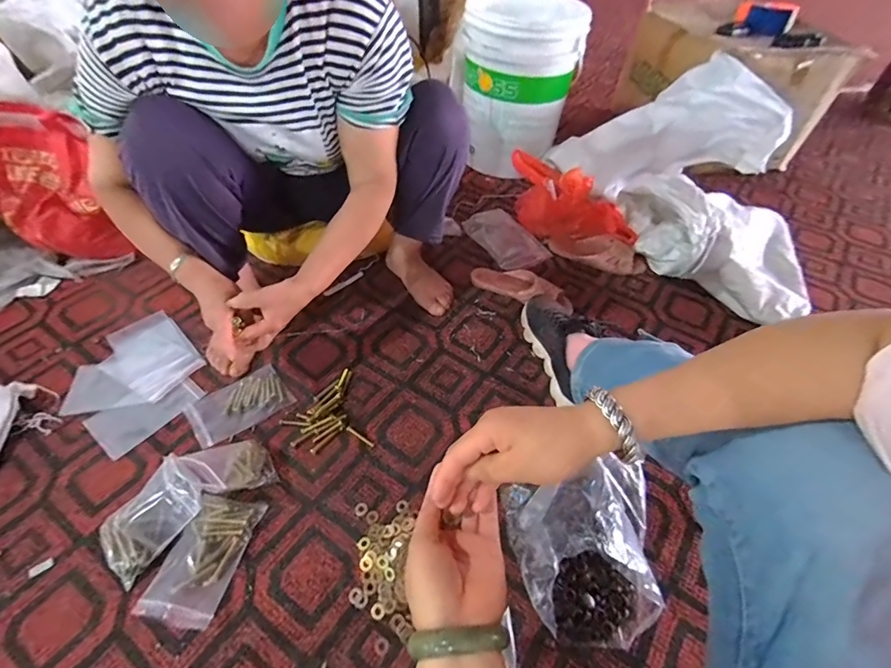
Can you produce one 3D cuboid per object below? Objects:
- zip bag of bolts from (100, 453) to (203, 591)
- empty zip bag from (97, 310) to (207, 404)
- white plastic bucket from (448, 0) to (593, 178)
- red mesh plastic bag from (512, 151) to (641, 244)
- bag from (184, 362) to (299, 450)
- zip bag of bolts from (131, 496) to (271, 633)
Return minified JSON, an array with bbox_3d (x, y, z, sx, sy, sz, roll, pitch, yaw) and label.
[{"bbox_3d":[-0.379,0.236,0.544,0.087,0.085,0.128,39,58,25],"label":"zip bag of bolts"},{"bbox_3d":[-0.528,0.041,0.762,0.188,0.009,0.128,37,58,24],"label":"empty zip bag"},{"bbox_3d":[0.173,-0.664,1.127,0.301,0.396,0.253,3,49,1],"label":"white plastic bucket"},{"bbox_3d":[0.303,-0.319,1.010,0.286,0.143,0.187,2,51,-2],"label":"red mesh plastic bag"},{"bbox_3d":[-0.337,0.114,0.698,0.148,0.012,0.097,-31,59,-25],"label":"bag"},{"bbox_3d":[-0.312,0.283,0.546,0.096,0.032,0.148,10,51,5],"label":"zip bag of bolts"}]

